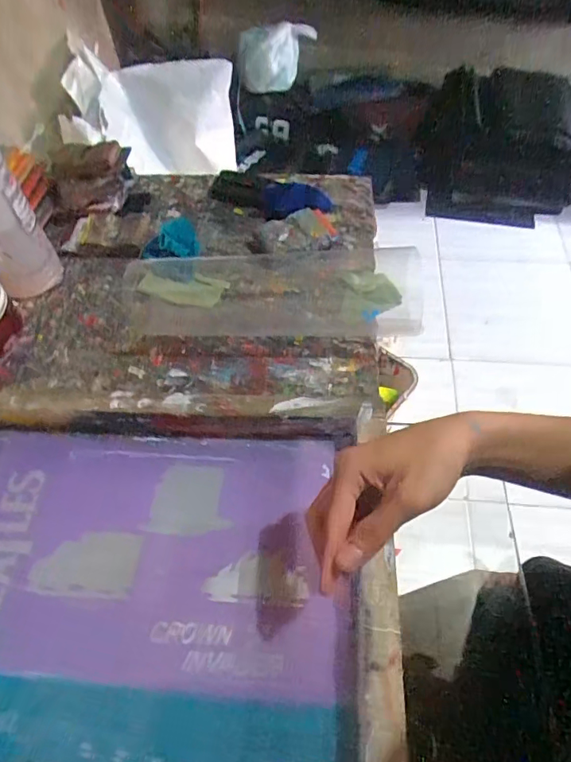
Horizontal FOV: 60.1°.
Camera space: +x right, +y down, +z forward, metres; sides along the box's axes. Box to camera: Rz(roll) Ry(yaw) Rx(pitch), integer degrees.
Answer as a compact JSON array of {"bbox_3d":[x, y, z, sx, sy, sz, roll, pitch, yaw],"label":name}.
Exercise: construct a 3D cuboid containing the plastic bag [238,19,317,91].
[{"bbox_3d":[-0.033,-1.064,1.635,0.244,0.236,0.142,2,56,1],"label":"plastic bag"}]

